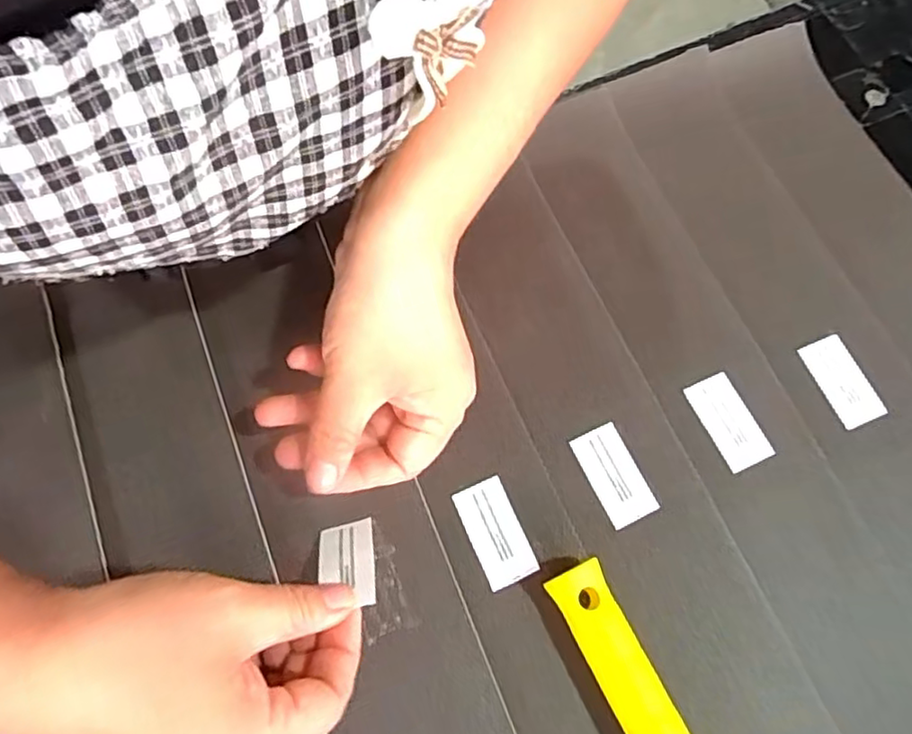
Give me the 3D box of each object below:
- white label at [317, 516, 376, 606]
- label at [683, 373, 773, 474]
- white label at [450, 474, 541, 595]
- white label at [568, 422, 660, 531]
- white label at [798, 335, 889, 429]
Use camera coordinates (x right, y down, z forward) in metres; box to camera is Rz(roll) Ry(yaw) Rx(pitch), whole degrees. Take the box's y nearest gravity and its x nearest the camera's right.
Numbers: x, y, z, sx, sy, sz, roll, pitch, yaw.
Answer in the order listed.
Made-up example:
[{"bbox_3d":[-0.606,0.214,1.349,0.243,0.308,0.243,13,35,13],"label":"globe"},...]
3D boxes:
[{"bbox_3d":[-0.051,0.090,0.300,0.026,0.004,0.047,-13,37,-2],"label":"white label"},{"bbox_3d":[0.146,0.029,0.350,0.025,0.004,0.051,-26,76,0],"label":"label"},{"bbox_3d":[0.019,0.082,0.323,0.026,0.004,0.050,-23,72,-6],"label":"white label"},{"bbox_3d":[0.082,0.056,0.336,0.026,0.004,0.050,-26,74,-3],"label":"white label"},{"bbox_3d":[0.214,0.008,0.360,0.025,0.004,0.050,-23,71,2],"label":"white label"}]

